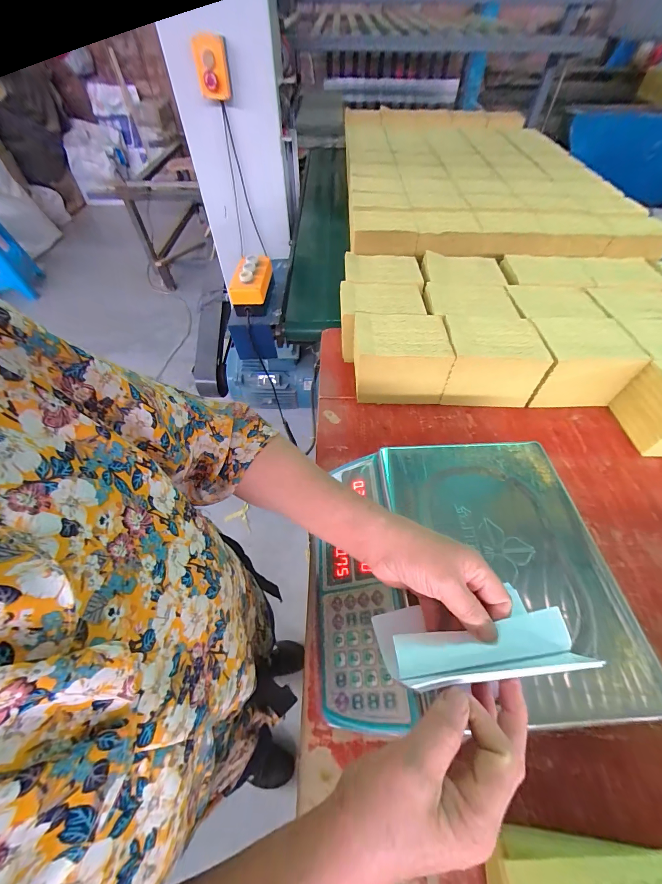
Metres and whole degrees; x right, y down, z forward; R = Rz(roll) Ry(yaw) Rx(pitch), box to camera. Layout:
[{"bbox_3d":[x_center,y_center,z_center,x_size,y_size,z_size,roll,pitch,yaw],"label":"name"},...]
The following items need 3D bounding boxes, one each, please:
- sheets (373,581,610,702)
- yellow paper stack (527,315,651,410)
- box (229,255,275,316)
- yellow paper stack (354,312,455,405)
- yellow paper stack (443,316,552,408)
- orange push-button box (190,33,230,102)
[{"bbox_3d":[0.119,0.164,0.274,0.160,0.062,0.065,-7,53,7],"label":"sheets"},{"bbox_3d":[0.448,-0.153,0.618,0.144,0.133,0.118,-1,53,-2],"label":"yellow paper stack"},{"bbox_3d":[-0.181,-0.363,0.755,0.090,0.077,0.131,4,53,2],"label":"box"},{"bbox_3d":[0.125,-0.156,0.621,0.163,0.120,0.119,2,53,0],"label":"yellow paper stack"},{"bbox_3d":[0.290,-0.154,0.623,0.162,0.117,0.138,3,53,1],"label":"yellow paper stack"},{"bbox_3d":[-0.291,-0.908,0.798,0.072,0.105,0.065,-10,54,-9],"label":"orange push-button box"}]

